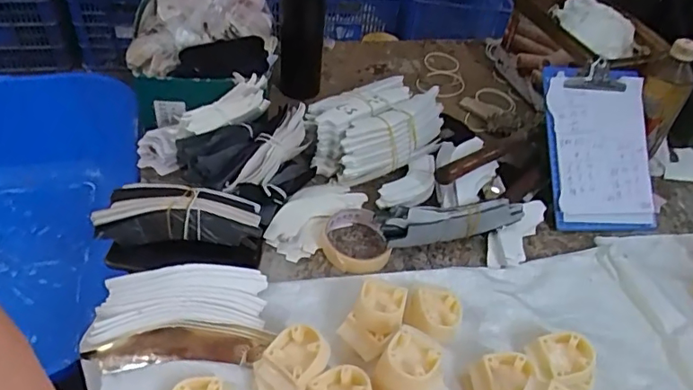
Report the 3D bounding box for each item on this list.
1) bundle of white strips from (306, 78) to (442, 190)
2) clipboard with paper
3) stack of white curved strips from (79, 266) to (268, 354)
[{"bbox_3d":[0.047,-0.098,0.758,0.210,0.073,0.124,-26,54,-30],"label":"bundle of white strips"},{"bbox_3d":[0.347,-0.067,0.736,0.148,0.017,0.234,6,76,-11],"label":"clipboard with paper"},{"bbox_3d":[-0.167,0.109,0.537,0.167,0.033,0.072,-4,46,-12],"label":"stack of white curved strips"}]

